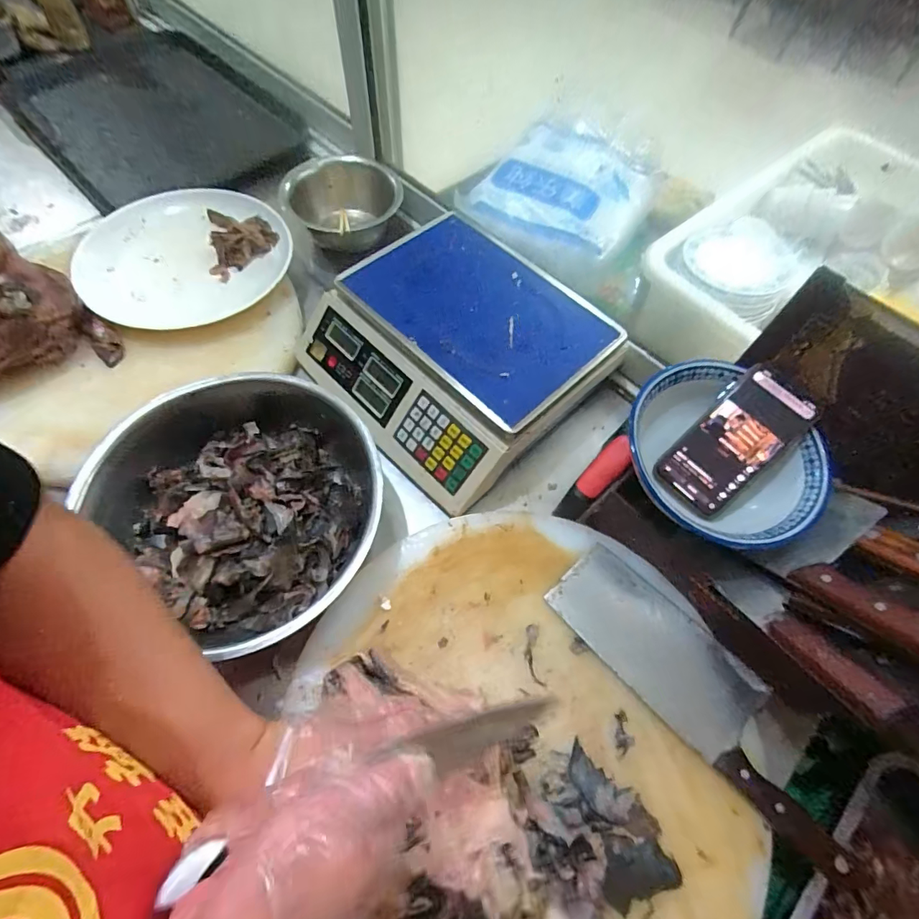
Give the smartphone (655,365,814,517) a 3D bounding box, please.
[{"bbox_3d":[0.283,-0.016,0.478,0.075,0.017,0.149,44,97,14],"label":"smartphone"}]

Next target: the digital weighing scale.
[{"bbox_3d":[-0.009,-0.147,0.601,0.327,0.090,0.295,41,68,17],"label":"digital weighing scale"}]

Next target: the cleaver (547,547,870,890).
[{"bbox_3d":[0.236,0.223,0.456,0.095,0.028,0.318,-40,71,-21],"label":"cleaver"}]

